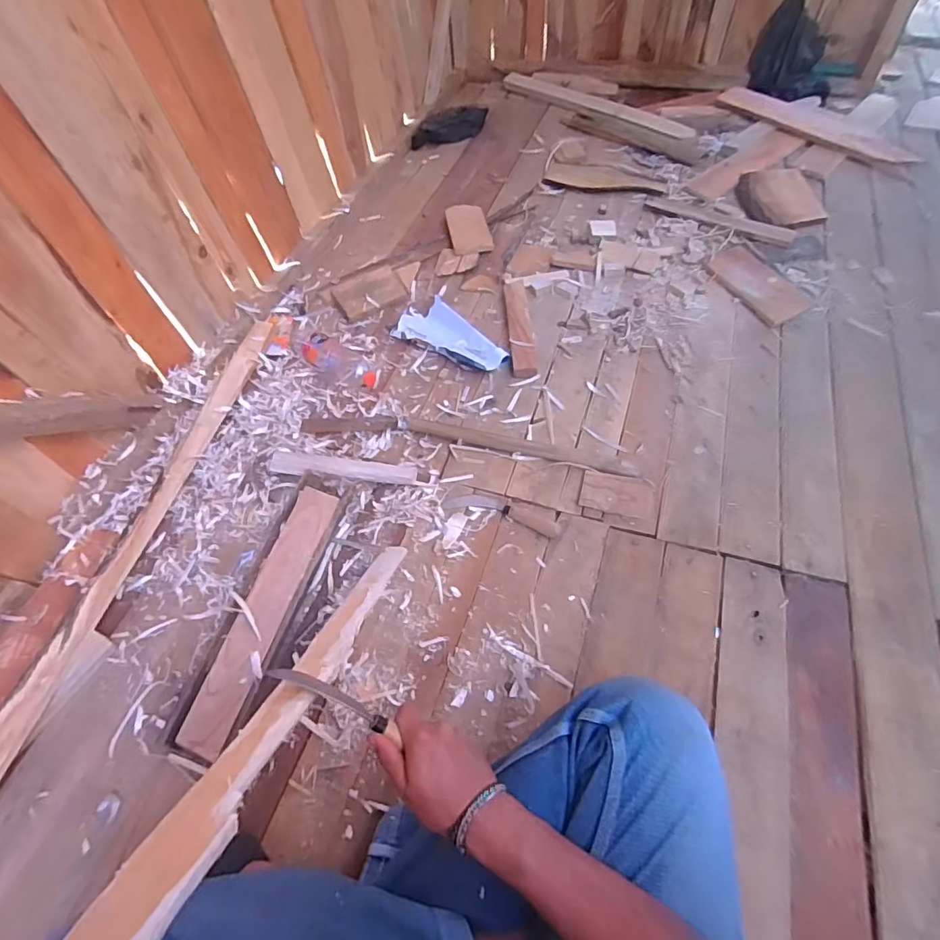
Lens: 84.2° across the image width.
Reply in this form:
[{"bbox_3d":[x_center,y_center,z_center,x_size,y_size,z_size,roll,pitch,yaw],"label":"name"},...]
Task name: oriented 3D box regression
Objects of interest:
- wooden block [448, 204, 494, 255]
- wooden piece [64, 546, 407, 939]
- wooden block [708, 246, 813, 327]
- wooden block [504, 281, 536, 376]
[{"bbox_3d":[-0.005,-0.612,1.310,0.097,0.020,0.205,-14,57,6],"label":"wooden block"},{"bbox_3d":[-0.162,0.194,0.473,0.049,0.681,0.026,2,102,6],"label":"wooden piece"},{"bbox_3d":[0.629,-0.410,1.137,0.117,0.022,0.238,-17,57,-7],"label":"wooden block"},{"bbox_3d":[0.107,-0.306,1.112,0.051,0.021,0.284,-3,57,2],"label":"wooden block"}]

